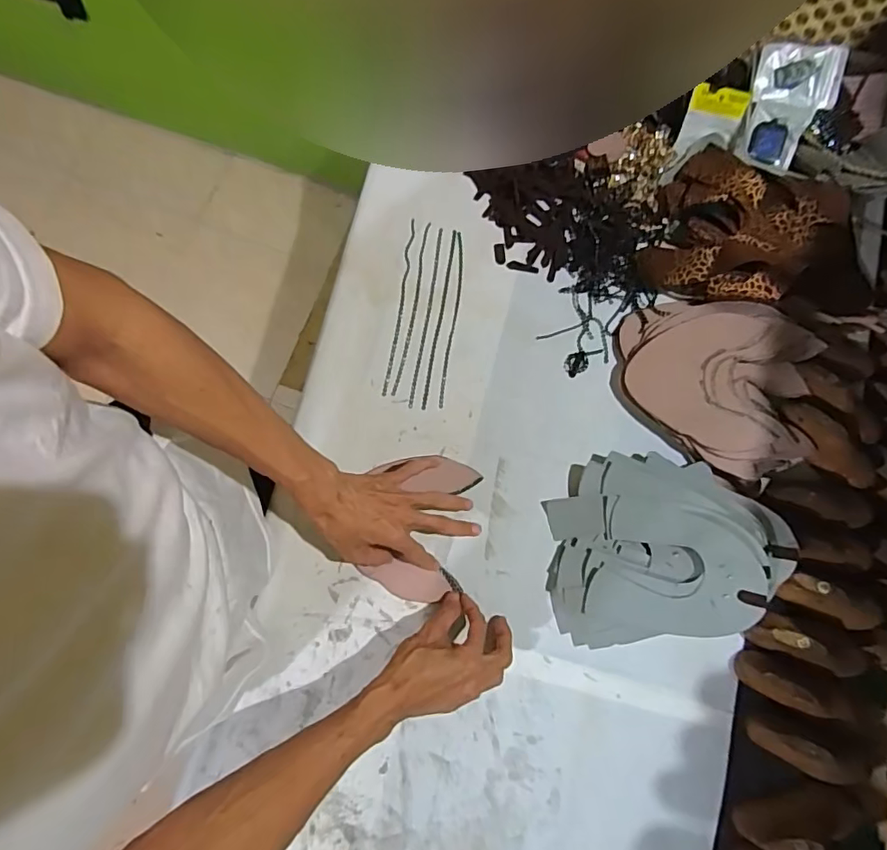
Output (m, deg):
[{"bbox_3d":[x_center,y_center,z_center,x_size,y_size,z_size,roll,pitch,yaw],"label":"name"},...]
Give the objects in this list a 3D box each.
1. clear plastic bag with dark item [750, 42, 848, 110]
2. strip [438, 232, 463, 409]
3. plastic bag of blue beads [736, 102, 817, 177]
[{"bbox_3d":[0.454,-0.443,0.663,0.104,0.014,0.076,10,97,3],"label":"clear plastic bag with dark item"},{"bbox_3d":[0.012,-0.133,0.657,0.012,0.010,0.228,7,79,0],"label":"strip"},{"bbox_3d":[0.418,-0.370,0.666,0.072,0.020,0.084,27,104,16],"label":"plastic bag of blue beads"}]

